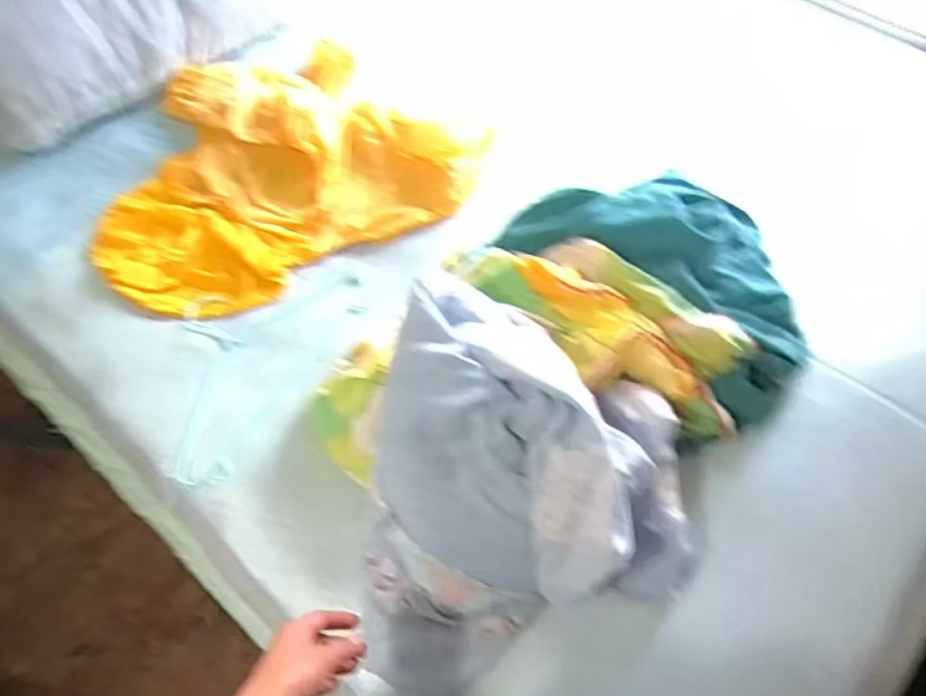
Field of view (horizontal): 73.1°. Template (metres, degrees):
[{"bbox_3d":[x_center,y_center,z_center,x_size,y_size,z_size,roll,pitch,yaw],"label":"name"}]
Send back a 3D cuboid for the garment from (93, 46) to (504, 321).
[{"bbox_3d":[-0.328,-0.344,1.056,0.632,0.077,0.517,-26,65,-10],"label":"garment"}]

